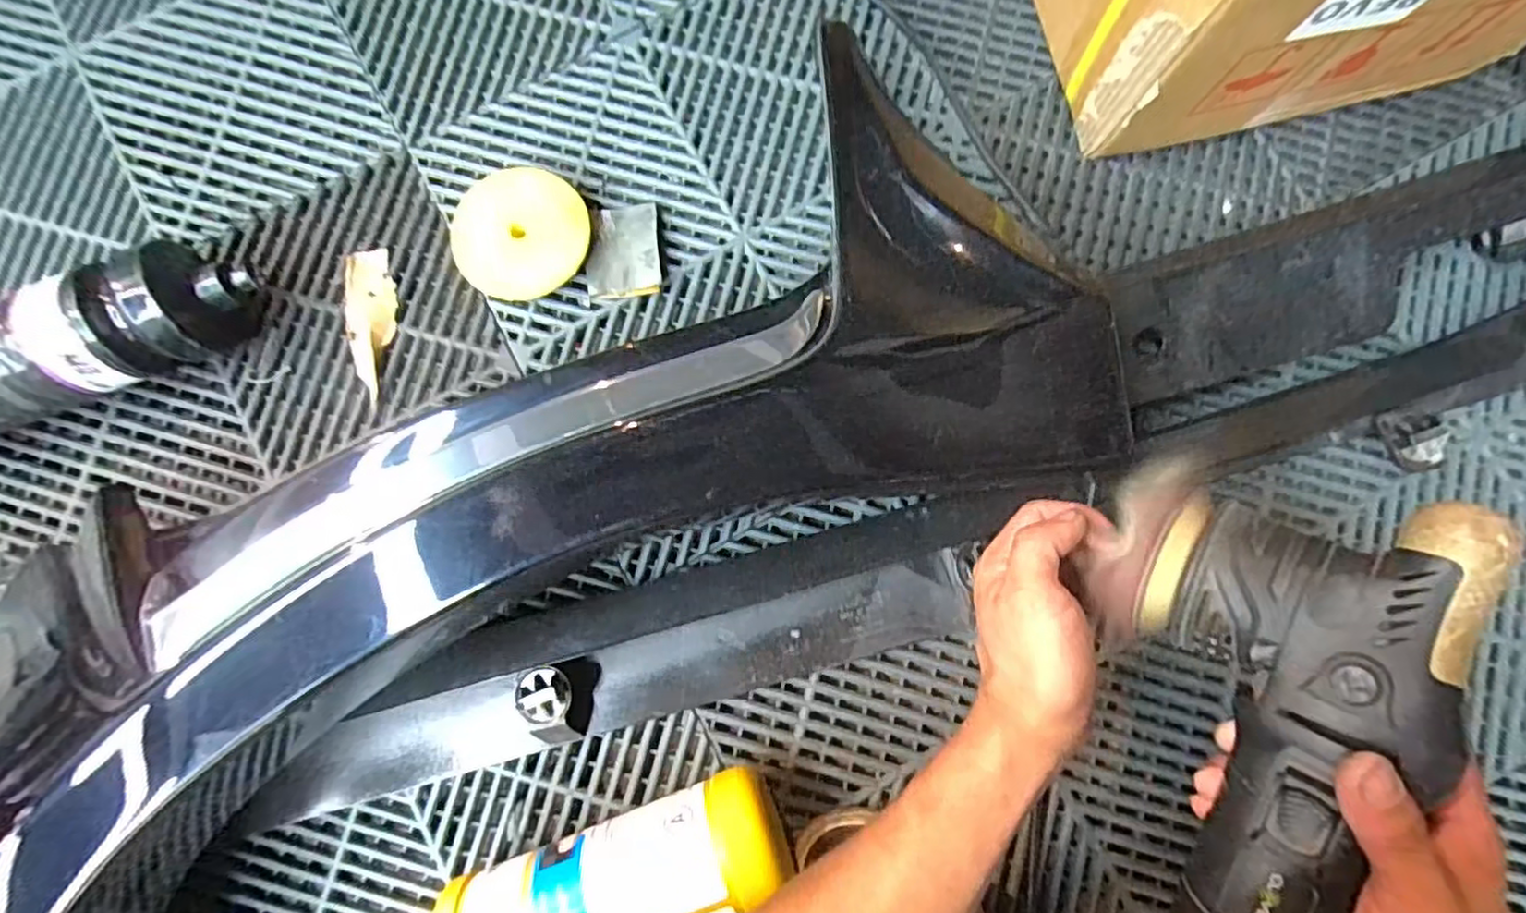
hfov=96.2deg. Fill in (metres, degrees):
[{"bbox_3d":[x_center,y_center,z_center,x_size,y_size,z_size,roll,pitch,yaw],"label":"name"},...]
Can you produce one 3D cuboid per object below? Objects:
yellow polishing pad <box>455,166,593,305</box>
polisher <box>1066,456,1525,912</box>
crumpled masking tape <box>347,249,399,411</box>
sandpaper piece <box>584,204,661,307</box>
[{"bbox_3d":[-0.183,-0.169,0.518,0.098,0.028,0.100,-39,84,-4],"label":"yellow polishing pad"},{"bbox_3d":[0.235,0.141,0.318,0.133,0.078,0.265,3,85,38],"label":"polisher"},{"bbox_3d":[-0.297,-0.102,0.523,0.035,0.009,0.118,-8,82,0],"label":"crumpled masking tape"},{"bbox_3d":[-0.108,-0.158,0.528,0.056,0.017,0.073,-3,82,0],"label":"sandpaper piece"}]

